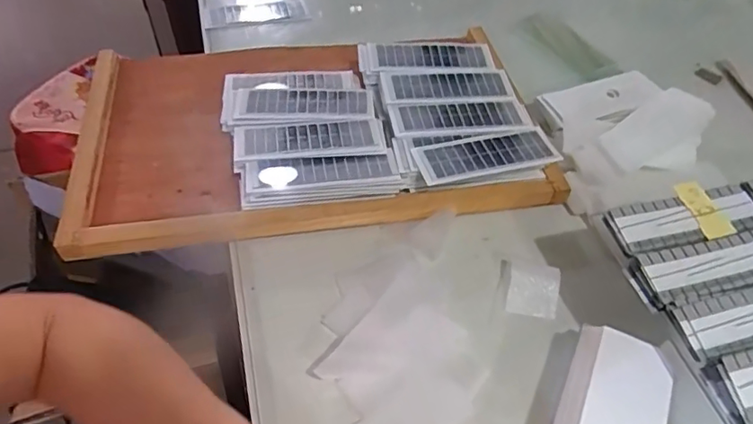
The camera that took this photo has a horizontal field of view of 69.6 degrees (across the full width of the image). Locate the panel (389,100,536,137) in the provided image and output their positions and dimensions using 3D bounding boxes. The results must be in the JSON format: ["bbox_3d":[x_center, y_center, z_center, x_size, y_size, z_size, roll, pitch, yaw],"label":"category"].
[{"bbox_3d":[0.090,-0.101,0.565,0.150,0.006,0.053,-6,52,-8],"label":"panel"}]

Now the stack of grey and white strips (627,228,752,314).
[{"bbox_3d":[0.256,0.041,0.406,0.134,0.012,0.044,-12,53,-12],"label":"stack of grey and white strips"}]

